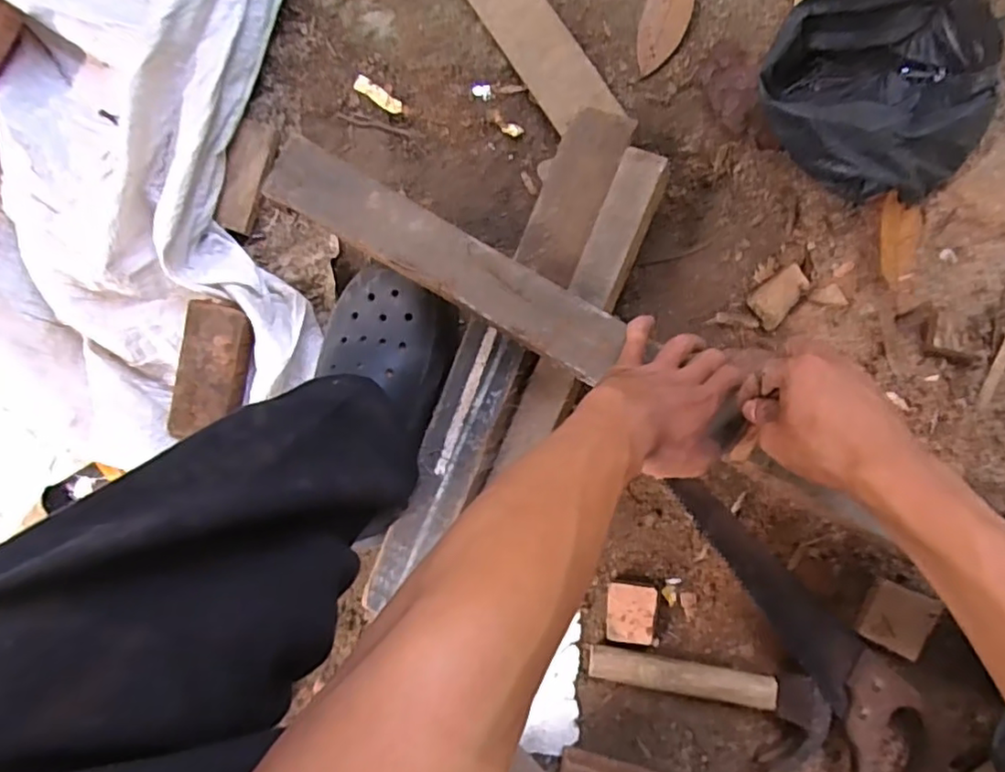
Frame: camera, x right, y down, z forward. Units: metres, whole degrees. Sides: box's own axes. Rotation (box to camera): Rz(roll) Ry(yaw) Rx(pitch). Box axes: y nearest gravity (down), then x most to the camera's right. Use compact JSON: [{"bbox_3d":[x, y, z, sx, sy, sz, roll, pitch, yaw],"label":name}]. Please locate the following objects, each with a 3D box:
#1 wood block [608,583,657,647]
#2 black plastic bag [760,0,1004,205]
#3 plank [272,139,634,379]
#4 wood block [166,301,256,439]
[{"bbox_3d":[0.124,0.220,0.607,0.045,0.022,0.054,3,89,6],"label":"wood block"},{"bbox_3d":[0.344,-0.284,0.571,0.198,0.094,0.199,20,88,3],"label":"black plastic bag"},{"bbox_3d":[-0.048,-0.103,0.510,0.309,0.022,0.055,30,92,2],"label":"plank"},{"bbox_3d":[-0.277,-0.015,0.600,0.064,0.019,0.132,13,89,3],"label":"wood block"}]

